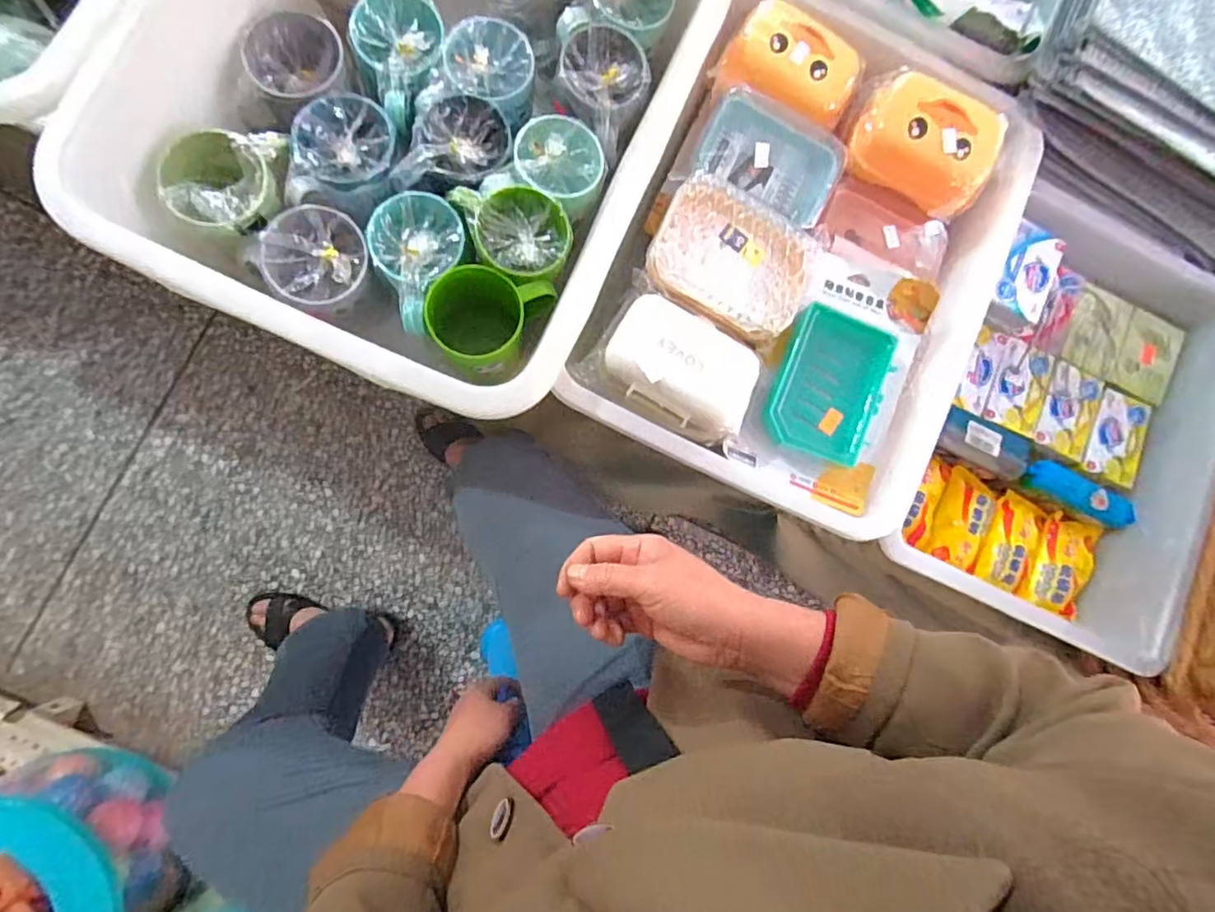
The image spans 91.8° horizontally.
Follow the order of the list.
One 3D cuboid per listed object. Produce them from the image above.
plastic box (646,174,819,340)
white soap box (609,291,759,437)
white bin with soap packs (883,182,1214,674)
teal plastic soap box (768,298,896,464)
[{"bbox_3d":[0.105,-0.163,0.497,0.133,0.042,0.097,26,95,-10],"label":"plastic box"},{"bbox_3d":[0.064,-0.074,0.493,0.124,0.038,0.090,27,82,-4],"label":"white soap box"},{"bbox_3d":[0.472,-0.040,0.614,0.311,0.089,0.429,25,82,-4],"label":"white bin with soap packs"},{"bbox_3d":[0.192,-0.061,0.515,0.088,0.037,0.126,20,83,-5],"label":"teal plastic soap box"}]

